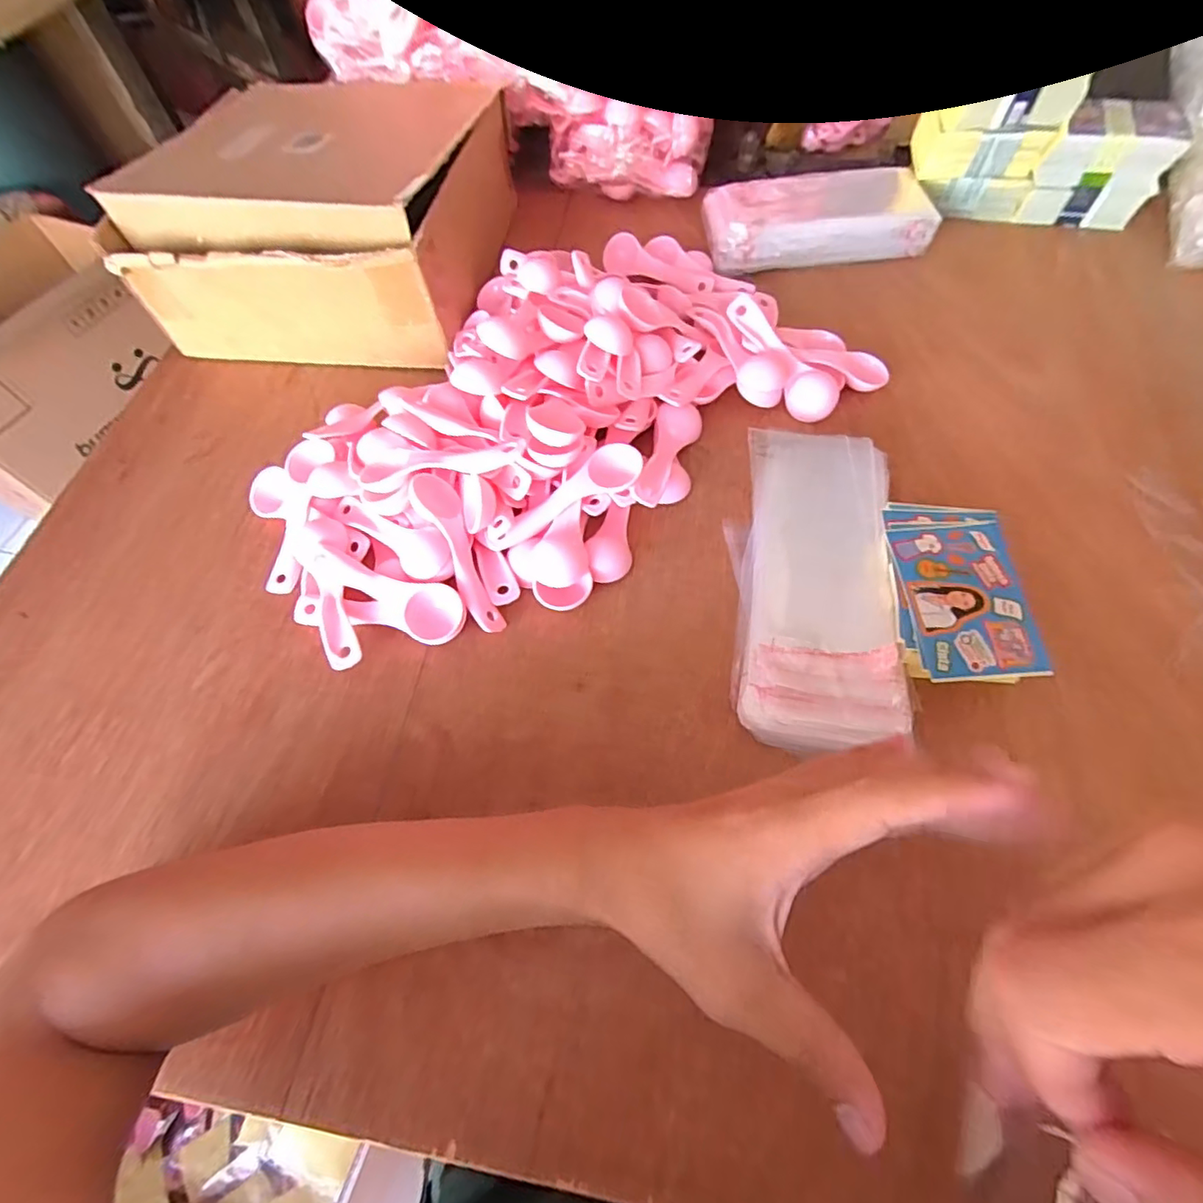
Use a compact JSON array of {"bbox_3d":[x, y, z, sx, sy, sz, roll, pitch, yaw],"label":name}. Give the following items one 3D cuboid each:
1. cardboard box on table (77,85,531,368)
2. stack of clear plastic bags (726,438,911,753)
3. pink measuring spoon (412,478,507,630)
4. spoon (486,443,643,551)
[{"bbox_3d":[-0.243,-0.363,0.534,0.280,0.124,0.287,9,62,9],"label":"cardboard box on table"},{"bbox_3d":[0.135,-0.019,0.366,0.097,0.023,0.225,6,61,7],"label":"stack of clear plastic bags"},{"bbox_3d":[-0.094,-0.033,0.372,0.027,0.021,0.115,-22,81,-9],"label":"pink measuring spoon"},{"bbox_3d":[-0.025,-0.069,0.383,0.115,0.012,0.031,-33,79,0],"label":"spoon"}]

